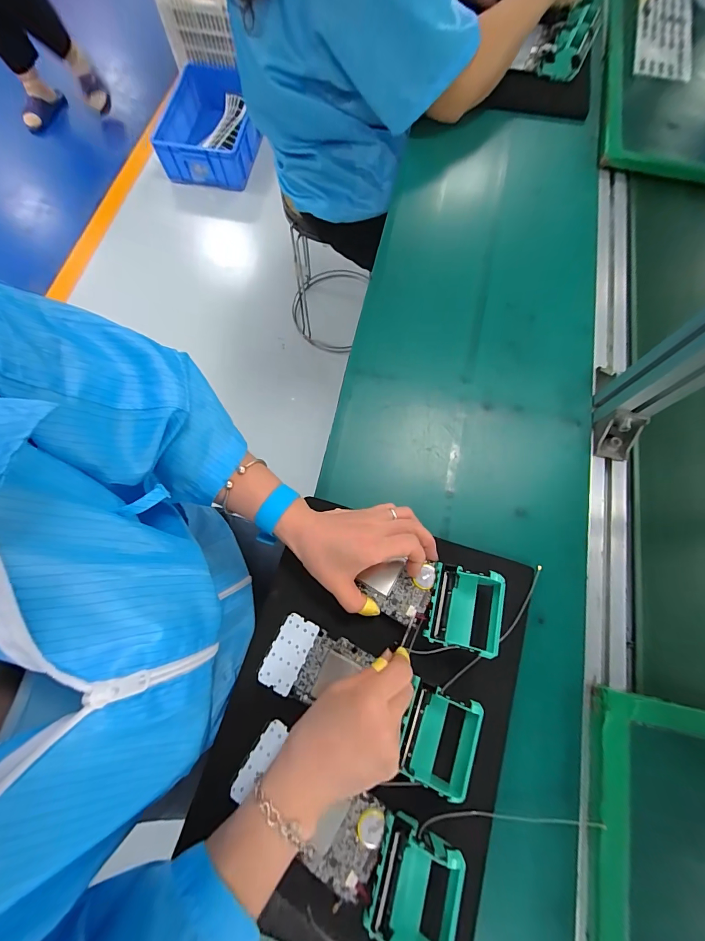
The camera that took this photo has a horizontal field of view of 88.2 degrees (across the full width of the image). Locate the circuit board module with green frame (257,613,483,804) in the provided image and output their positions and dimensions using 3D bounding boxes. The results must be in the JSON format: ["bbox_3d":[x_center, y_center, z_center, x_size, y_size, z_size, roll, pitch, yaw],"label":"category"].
[{"bbox_3d":[0.012,0.204,0.328,0.195,0.036,0.070,21,71,17],"label":"circuit board module with green frame"}]

